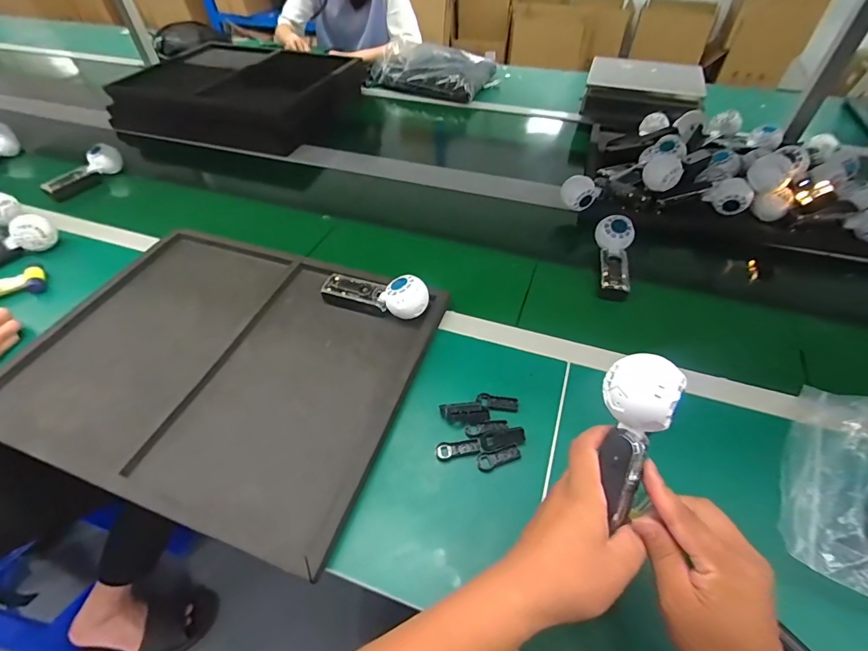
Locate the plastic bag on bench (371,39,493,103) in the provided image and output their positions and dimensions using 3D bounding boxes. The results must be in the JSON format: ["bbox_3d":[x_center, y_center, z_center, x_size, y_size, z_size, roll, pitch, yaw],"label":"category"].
[{"bbox_3d":[-0.008,-0.793,1.299,0.358,0.107,0.238,19,52,16],"label":"plastic bag on bench"}]

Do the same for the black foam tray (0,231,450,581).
[{"bbox_3d":[-0.305,0.035,0.606,0.549,0.026,0.402,15,50,14],"label":"black foam tray"}]

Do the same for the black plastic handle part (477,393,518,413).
[{"bbox_3d":[0.083,0.102,0.553,0.054,0.004,0.023,9,50,9],"label":"black plastic handle part"}]

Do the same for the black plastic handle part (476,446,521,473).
[{"bbox_3d":[0.079,0.161,0.507,0.054,0.004,0.021,-13,51,-10],"label":"black plastic handle part"}]

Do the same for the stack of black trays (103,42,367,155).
[{"bbox_3d":[-0.517,-0.667,1.197,0.540,0.140,0.397,12,51,11],"label":"stack of black trays"}]

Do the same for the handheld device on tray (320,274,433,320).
[{"bbox_3d":[-0.092,-0.050,0.634,0.171,0.061,0.051,15,52,14],"label":"handheld device on tray"}]

